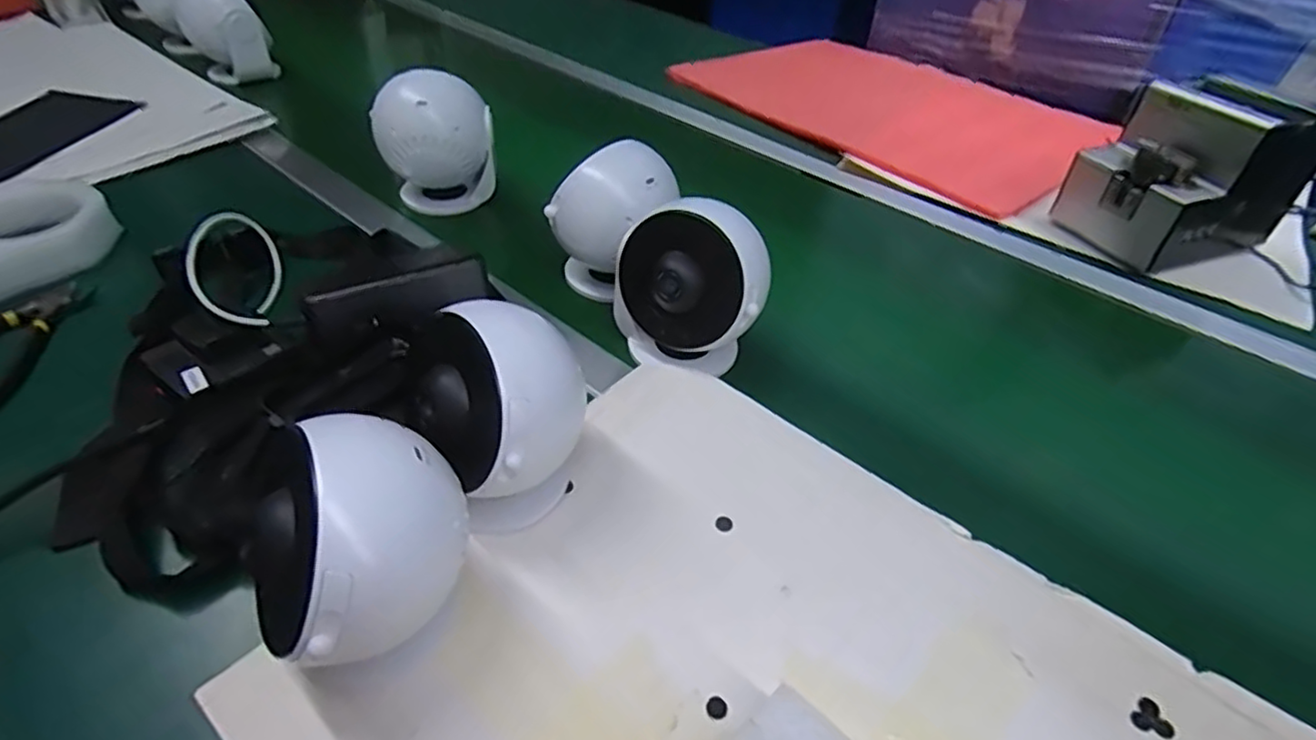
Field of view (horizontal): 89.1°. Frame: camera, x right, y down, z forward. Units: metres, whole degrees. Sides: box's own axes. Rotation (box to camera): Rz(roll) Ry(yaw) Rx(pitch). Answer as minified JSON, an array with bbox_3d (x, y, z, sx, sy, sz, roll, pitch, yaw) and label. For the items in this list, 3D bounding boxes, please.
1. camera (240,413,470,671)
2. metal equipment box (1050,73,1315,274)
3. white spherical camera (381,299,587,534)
[{"bbox_3d":[-0.130,0.070,0.293,0.089,0.085,0.079,-22,48,-27],"label":"camera"},{"bbox_3d":[0.550,-0.202,0.695,0.188,0.153,0.129,-14,45,-19],"label":"metal equipment box"},{"bbox_3d":[-0.088,0.029,0.378,0.078,0.119,0.088,31,48,27],"label":"white spherical camera"}]

